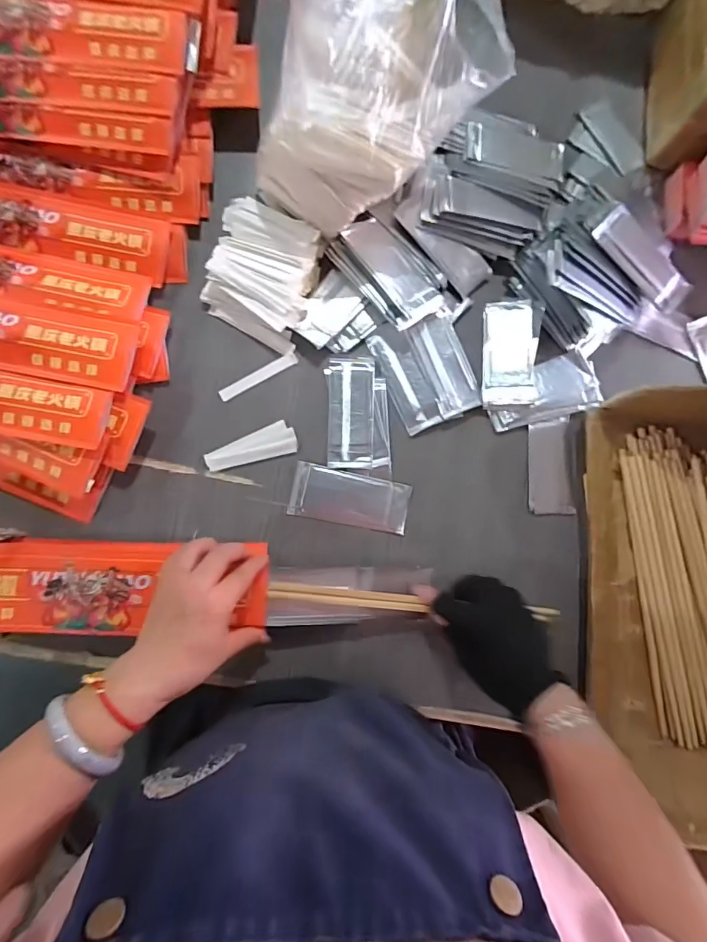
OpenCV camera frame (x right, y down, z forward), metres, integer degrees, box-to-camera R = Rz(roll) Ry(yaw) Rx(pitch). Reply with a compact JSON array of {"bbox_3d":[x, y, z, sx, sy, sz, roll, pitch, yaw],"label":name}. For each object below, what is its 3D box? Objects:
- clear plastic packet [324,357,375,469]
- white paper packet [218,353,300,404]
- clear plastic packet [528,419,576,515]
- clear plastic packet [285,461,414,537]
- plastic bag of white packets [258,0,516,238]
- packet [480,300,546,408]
[{"bbox_3d":[-0.002,-0.063,0.482,0.050,0.004,0.119,-1,85,-5],"label":"clear plastic packet"},{"bbox_3d":[-0.102,-0.102,0.479,0.091,0.004,0.013,-30,88,-7],"label":"white paper packet"},{"bbox_3d":[0.222,-0.004,0.503,0.050,0.007,0.105,0,85,-5],"label":"clear plastic packet"},{"bbox_3d":[-0.003,0.029,0.476,0.125,0.005,0.056,11,84,-4],"label":"clear plastic packet"},{"bbox_3d":[0.021,-0.332,0.402,0.186,0.178,0.165,22,84,-3],"label":"plastic bag of white packets"},{"bbox_3d":[0.176,-0.131,0.498,0.061,0.010,0.125,6,79,11],"label":"packet"}]

